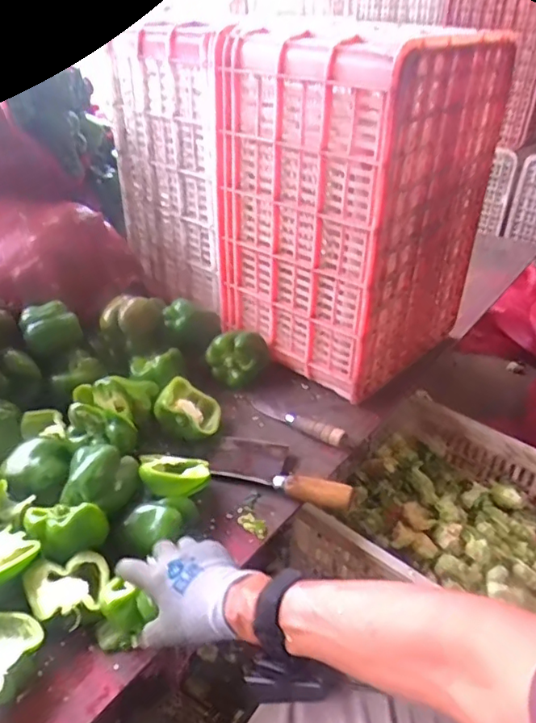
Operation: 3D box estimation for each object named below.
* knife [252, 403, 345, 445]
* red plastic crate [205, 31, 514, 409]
[{"bbox_3d":[0.043,0.079,0.811,0.152,0.024,0.028,24,38,29],"label":"knife"},{"bbox_3d":[0.144,-0.260,0.905,0.319,0.440,0.358,26,39,31],"label":"red plastic crate"}]

